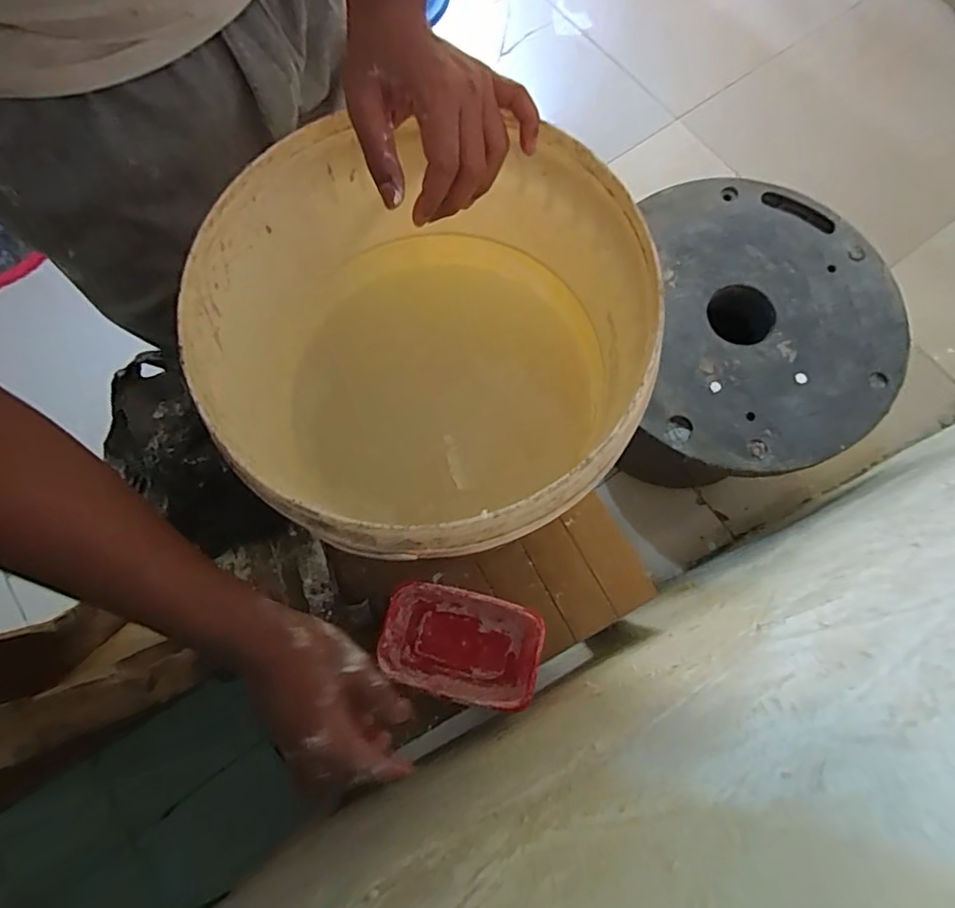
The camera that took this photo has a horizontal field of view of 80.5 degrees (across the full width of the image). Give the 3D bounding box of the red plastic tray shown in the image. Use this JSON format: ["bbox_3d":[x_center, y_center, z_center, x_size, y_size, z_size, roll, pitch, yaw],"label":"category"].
[{"bbox_3d":[-0.017,0.203,0.601,0.157,0.086,0.102,13,74,4],"label":"red plastic tray"}]

